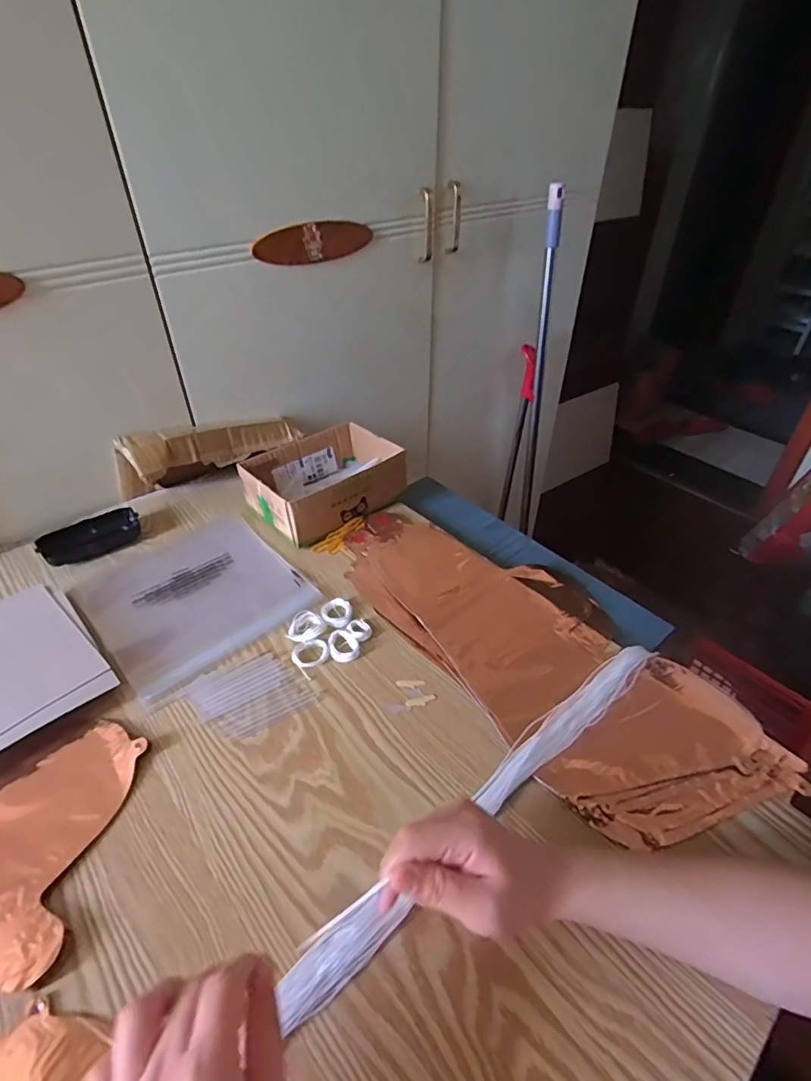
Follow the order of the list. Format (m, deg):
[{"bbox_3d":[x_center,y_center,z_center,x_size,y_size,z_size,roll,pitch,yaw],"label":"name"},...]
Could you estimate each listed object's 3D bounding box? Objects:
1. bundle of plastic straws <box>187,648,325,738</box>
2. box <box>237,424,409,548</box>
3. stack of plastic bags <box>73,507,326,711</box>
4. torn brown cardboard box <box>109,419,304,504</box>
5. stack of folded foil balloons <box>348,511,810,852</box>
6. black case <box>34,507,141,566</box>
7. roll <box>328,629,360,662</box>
[{"bbox_3d":[-0.140,0.139,0.486,0.098,0.004,0.080,-23,45,-25],"label":"bundle of plastic straws"},{"bbox_3d":[-0.106,-0.078,0.689,0.181,0.065,0.134,-30,48,-31],"label":"box"},{"bbox_3d":[-0.233,0.056,0.583,0.201,0.008,0.205,-32,49,-32],"label":"stack of plastic bags"},{"bbox_3d":[-0.272,-0.132,0.742,0.251,0.082,0.070,-31,49,-32],"label":"torn brown cardboard box"},{"bbox_3d":[0.126,0.090,0.534,0.202,0.020,0.451,-26,46,-28],"label":"stack of folded foil balloons"},{"bbox_3d":[-0.381,-0.005,0.638,0.107,0.026,0.042,-26,46,-28],"label":"black case"},{"bbox_3d":[-0.061,0.103,0.521,0.030,0.008,0.033,0,40,0],"label":"roll"}]

